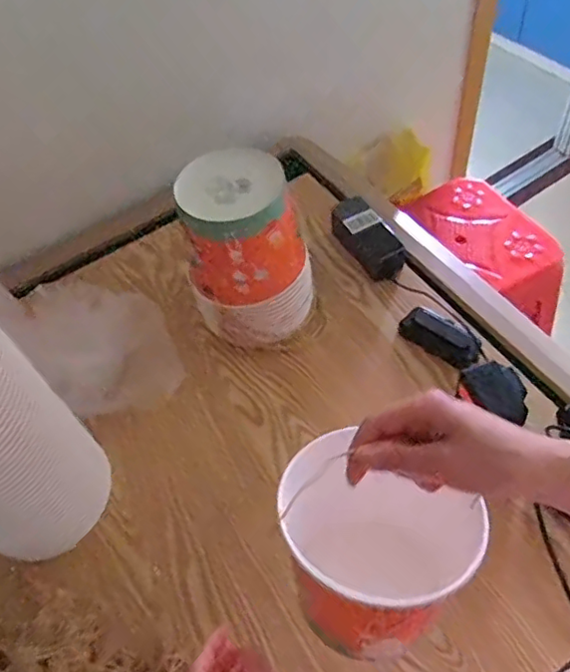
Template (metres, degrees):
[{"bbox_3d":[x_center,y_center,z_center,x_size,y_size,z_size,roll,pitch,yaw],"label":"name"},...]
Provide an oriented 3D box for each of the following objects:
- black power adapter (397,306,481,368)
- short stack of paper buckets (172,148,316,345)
[{"bbox_3d":[0.205,-0.001,0.787,0.111,0.040,0.049,34,64,25],"label":"black power adapter"},{"bbox_3d":[-0.043,-0.102,0.774,0.156,0.226,0.141,-5,54,4],"label":"short stack of paper buckets"}]

